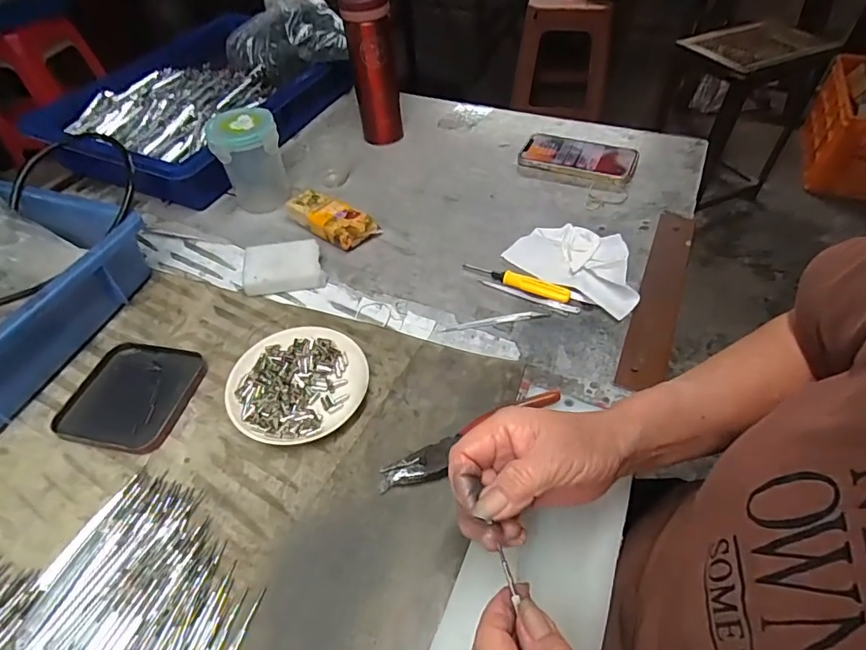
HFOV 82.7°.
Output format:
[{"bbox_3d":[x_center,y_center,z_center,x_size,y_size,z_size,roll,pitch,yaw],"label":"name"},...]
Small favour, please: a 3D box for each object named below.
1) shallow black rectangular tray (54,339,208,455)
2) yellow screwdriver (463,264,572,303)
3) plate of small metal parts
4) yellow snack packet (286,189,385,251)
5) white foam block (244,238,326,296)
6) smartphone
[{"bbox_3d":[-0.272,0.062,0.446,0.103,0.010,0.102,7,49,9],"label":"shallow black rectangular tray"},{"bbox_3d":[0.085,-0.048,0.513,0.116,0.014,0.016,22,53,21],"label":"yellow screwdriver"},{"bbox_3d":[-0.119,0.053,0.438,0.120,0.021,0.112,-1,48,1],"label":"plate of small metal parts"},{"bbox_3d":[-0.124,-0.125,0.587,0.115,0.033,0.045,27,55,24],"label":"yellow snack packet"},{"bbox_3d":[-0.163,-0.063,0.538,0.083,0.027,0.058,-10,49,-6],"label":"white foam block"},{"bbox_3d":[0.195,-0.229,0.667,0.151,0.014,0.080,19,52,18],"label":"smartphone"}]

